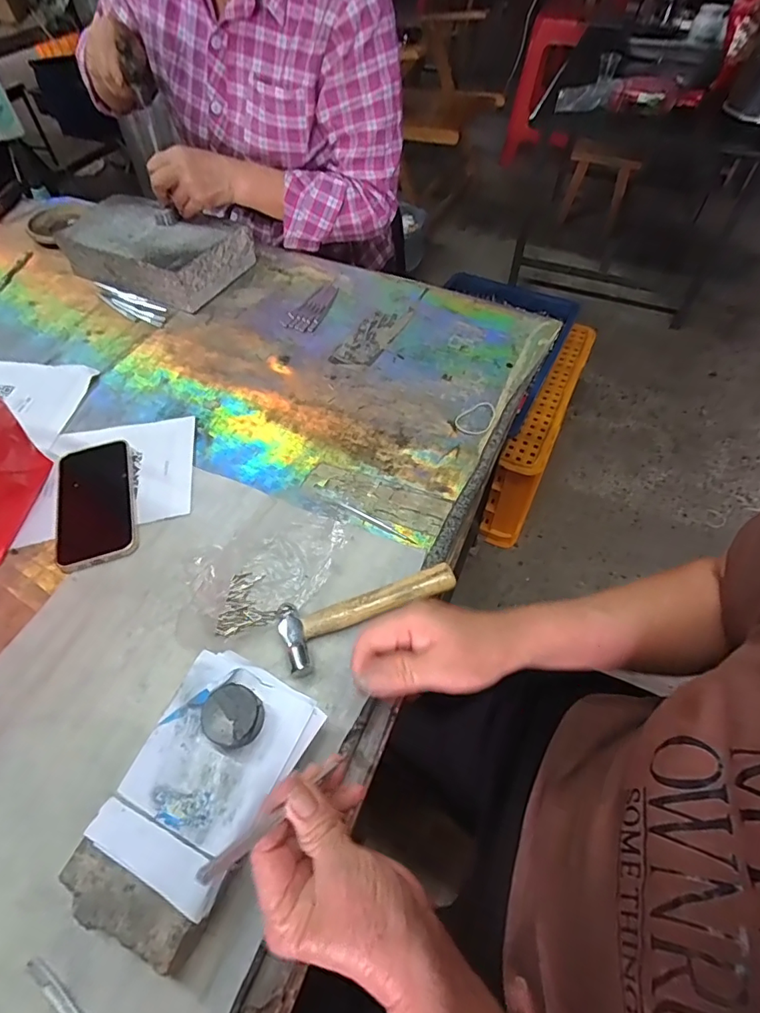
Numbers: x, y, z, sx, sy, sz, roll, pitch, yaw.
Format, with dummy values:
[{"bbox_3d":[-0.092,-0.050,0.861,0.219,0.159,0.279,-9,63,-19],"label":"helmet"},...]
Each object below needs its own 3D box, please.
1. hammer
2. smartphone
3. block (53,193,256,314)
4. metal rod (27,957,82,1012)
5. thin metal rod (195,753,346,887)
[{"bbox_3d":[-0.009,0.089,0.432,0.156,0.023,0.055,-20,57,-12],"label":"hammer"},{"bbox_3d":[-0.293,-0.005,0.505,0.075,0.011,0.152,-16,56,-10],"label":"smartphone"},{"bbox_3d":[-0.330,-0.382,0.737,0.233,0.073,0.153,20,58,15],"label":"block"},{"bbox_3d":[-0.182,0.308,0.295,0.091,0.004,0.009,30,61,20],"label":"metal rod"},{"bbox_3d":[-0.054,0.164,0.266,0.007,0.006,0.096,40,37,25],"label":"thin metal rod"}]

